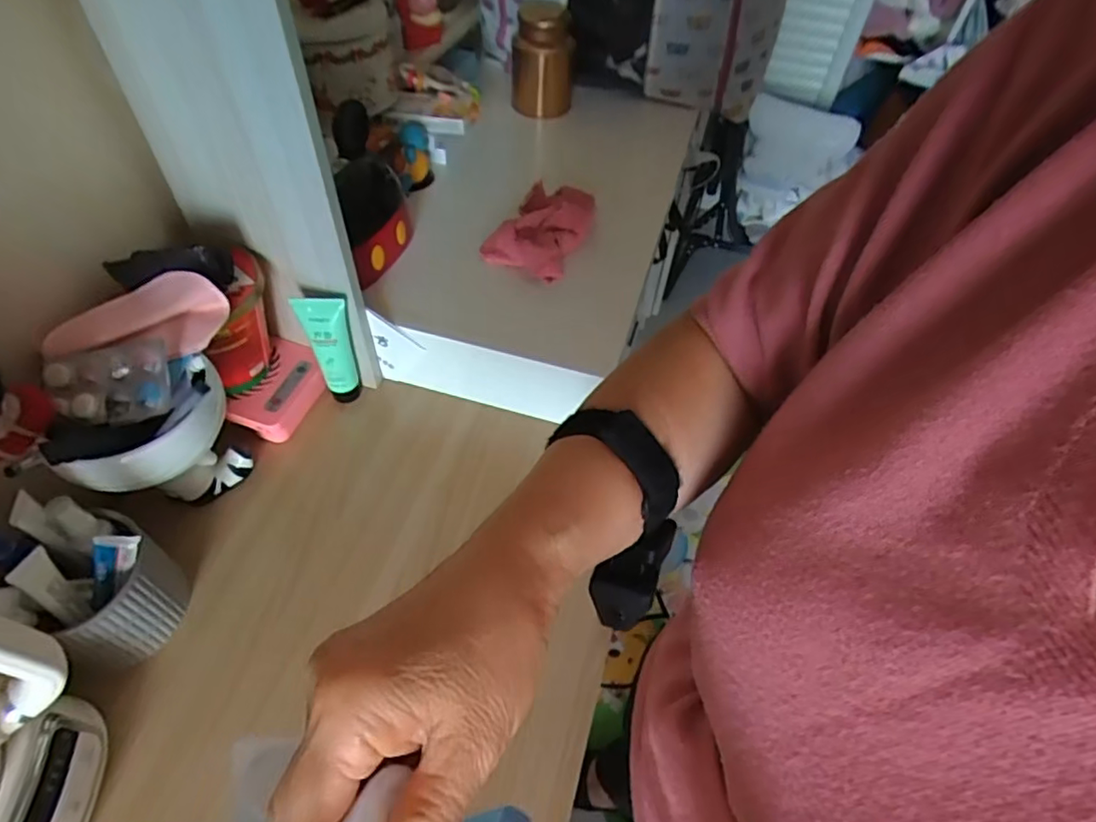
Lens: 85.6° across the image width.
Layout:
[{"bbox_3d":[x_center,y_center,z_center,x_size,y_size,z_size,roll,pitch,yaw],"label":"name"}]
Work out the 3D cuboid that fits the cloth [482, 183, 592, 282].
[{"bbox_3d":[-0.006,-0.235,0.735,0.109,0.046,0.165,21,53,13],"label":"cloth"}]

